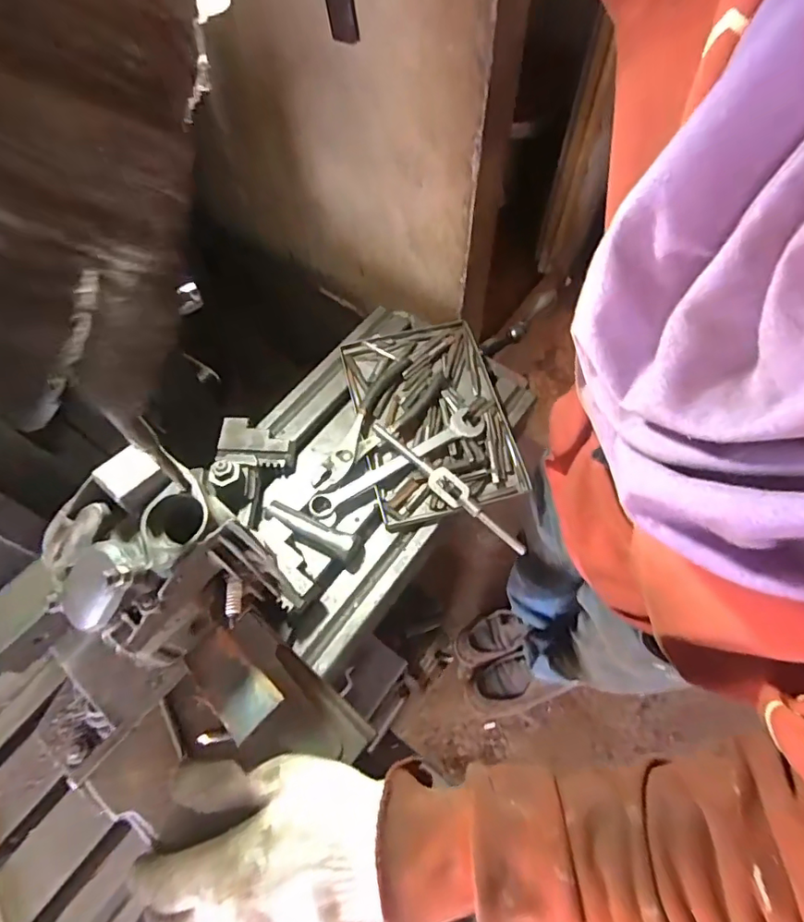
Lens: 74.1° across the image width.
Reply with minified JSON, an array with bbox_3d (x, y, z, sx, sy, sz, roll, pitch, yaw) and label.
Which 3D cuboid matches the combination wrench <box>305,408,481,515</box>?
[{"bbox_3d":[-0.008,0.000,0.581,0.205,0.014,0.035,-27,69,-8],"label":"combination wrench"}]

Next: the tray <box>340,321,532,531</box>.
[{"bbox_3d":[0.034,-0.054,0.615,0.164,0.029,0.244,-12,61,-6],"label":"tray"}]

